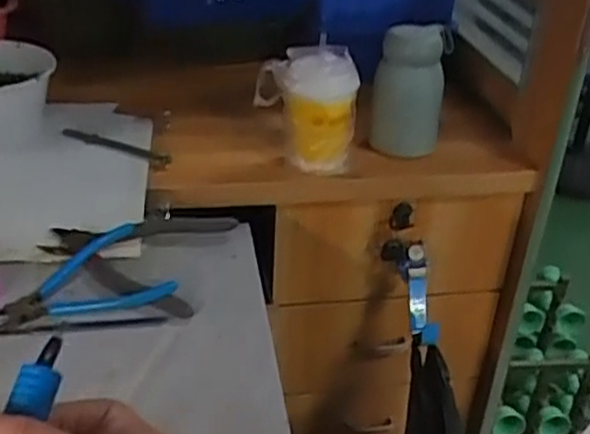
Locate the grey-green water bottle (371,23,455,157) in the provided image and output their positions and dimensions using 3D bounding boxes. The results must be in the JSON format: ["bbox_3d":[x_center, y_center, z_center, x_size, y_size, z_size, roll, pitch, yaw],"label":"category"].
[{"bbox_3d":[0.132,-0.137,0.857,0.065,0.147,0.088,13,33,17],"label":"grey-green water bottle"}]

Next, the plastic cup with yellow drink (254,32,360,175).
[{"bbox_3d":[0.013,-0.116,0.842,0.107,0.154,0.067,5,31,5],"label":"plastic cup with yellow drink"}]

